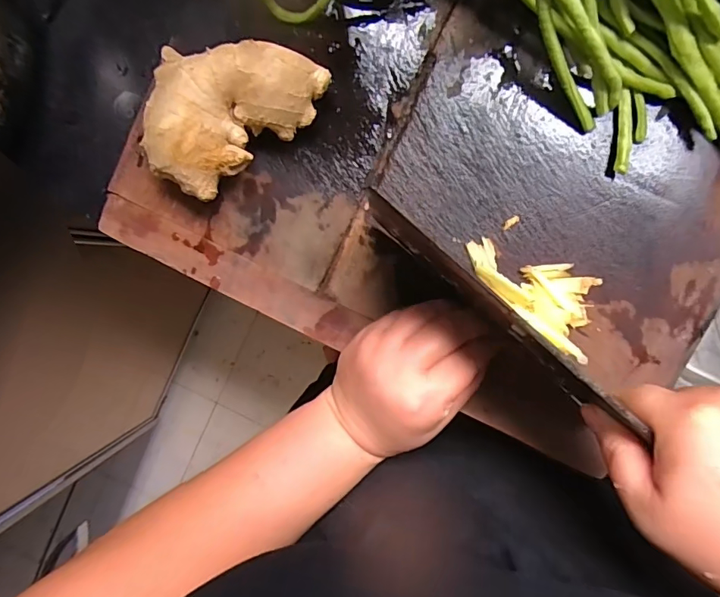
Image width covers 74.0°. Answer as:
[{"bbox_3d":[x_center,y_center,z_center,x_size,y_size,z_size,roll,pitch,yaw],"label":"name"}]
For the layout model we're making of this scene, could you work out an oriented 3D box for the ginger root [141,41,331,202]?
[{"bbox_3d":[-0.075,-0.104,0.290,0.096,0.046,0.084,8,96,3],"label":"ginger root"}]

